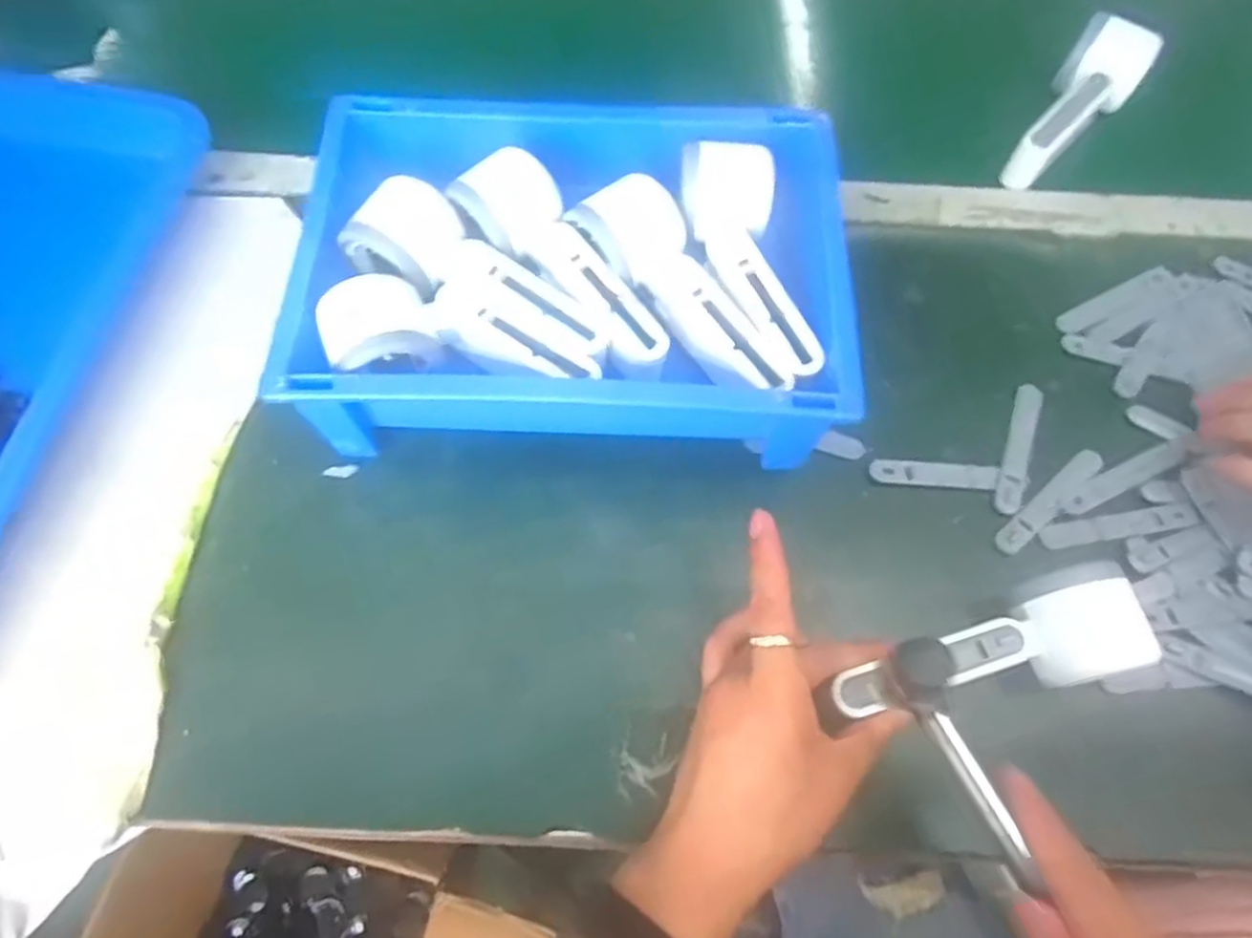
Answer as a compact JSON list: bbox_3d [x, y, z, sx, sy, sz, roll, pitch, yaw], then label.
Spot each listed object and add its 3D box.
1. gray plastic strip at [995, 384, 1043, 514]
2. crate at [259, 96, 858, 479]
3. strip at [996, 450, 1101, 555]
[{"bbox_3d":[0.241,-0.014,0.455,0.016,0.006,0.093,21,66,9],"label":"gray plastic strip"},{"bbox_3d":[-0.030,-0.112,0.444,0.299,0.090,0.217,2,65,0],"label":"crate"},{"bbox_3d":[0.249,0.019,0.436,0.089,0.005,0.015,-39,71,-17],"label":"strip"}]

